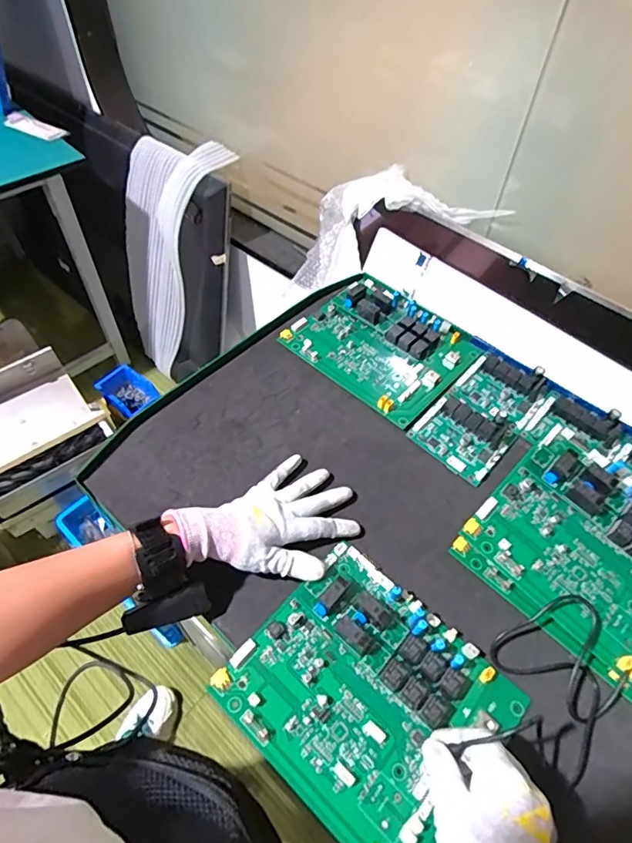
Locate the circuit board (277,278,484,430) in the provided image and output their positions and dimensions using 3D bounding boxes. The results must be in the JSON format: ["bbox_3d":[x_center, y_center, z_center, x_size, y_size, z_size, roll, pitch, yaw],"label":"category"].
[{"bbox_3d":[0.085,-0.103,0.630,0.201,0.023,0.173,38,62,22],"label":"circuit board"}]

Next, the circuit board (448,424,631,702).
[{"bbox_3d":[0.270,0.116,0.462,0.194,0.052,0.208,-37,64,-24],"label":"circuit board"}]

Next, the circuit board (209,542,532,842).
[{"bbox_3d":[0.044,0.216,0.394,0.196,0.032,0.170,37,62,21],"label":"circuit board"}]

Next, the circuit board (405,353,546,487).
[{"bbox_3d":[0.194,-0.012,0.573,0.096,0.020,0.166,38,62,22],"label":"circuit board"}]

